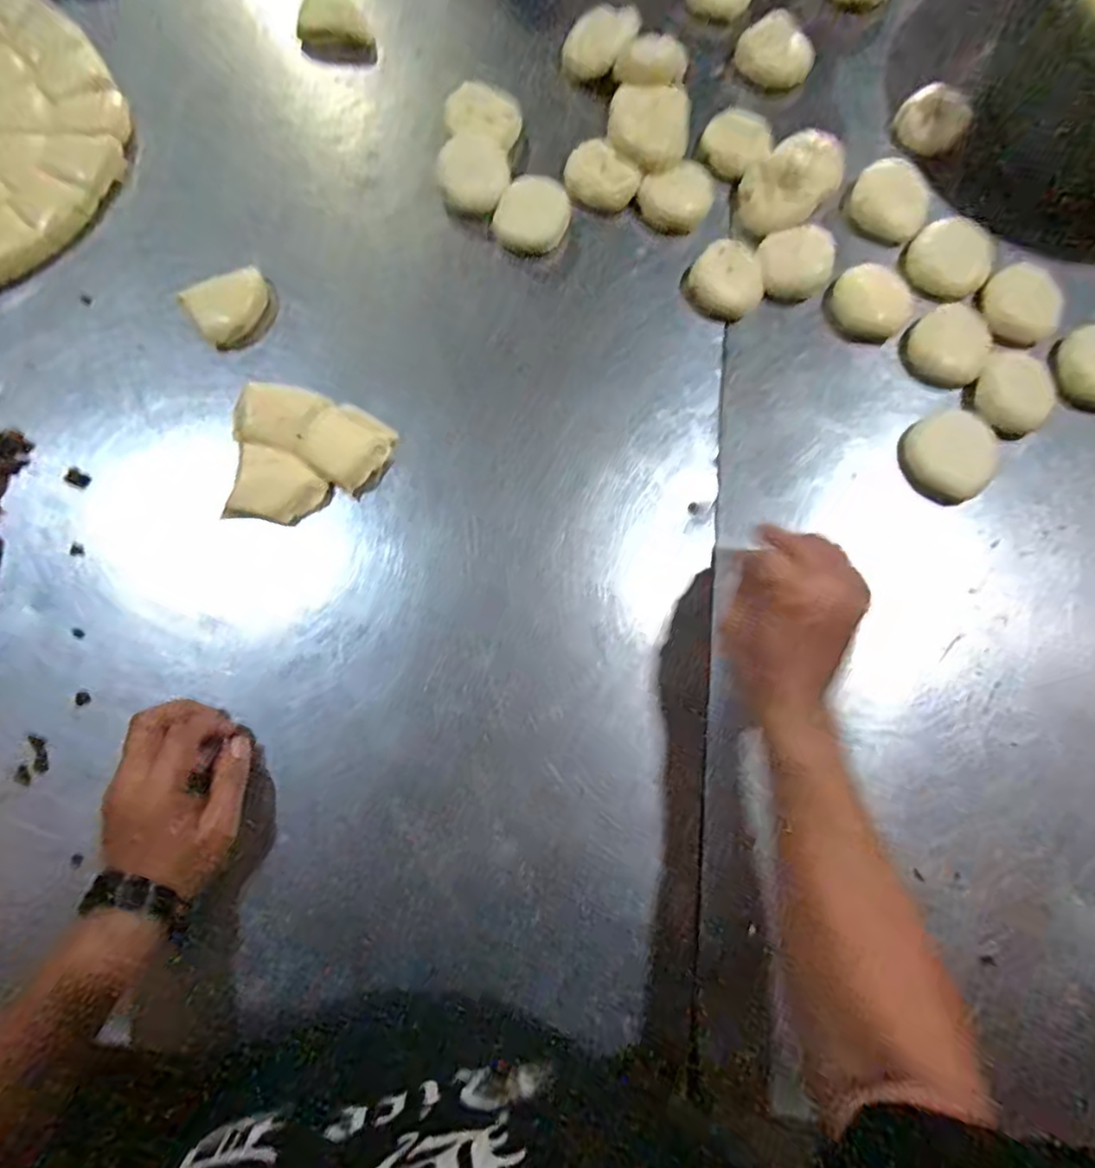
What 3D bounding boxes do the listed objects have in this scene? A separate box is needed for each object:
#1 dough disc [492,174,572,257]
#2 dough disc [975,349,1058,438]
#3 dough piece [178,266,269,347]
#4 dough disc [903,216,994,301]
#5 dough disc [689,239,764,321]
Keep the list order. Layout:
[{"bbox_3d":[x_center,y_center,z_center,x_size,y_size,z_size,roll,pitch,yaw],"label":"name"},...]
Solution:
[{"bbox_3d":[-0.011,-0.303,0.539,0.054,0.015,0.067,28,79,5],"label":"dough disc"},{"bbox_3d":[0.368,-0.150,0.518,0.058,0.016,0.064,35,80,6],"label":"dough disc"},{"bbox_3d":[-0.252,-0.223,0.521,0.063,0.012,0.051,-36,81,-8],"label":"dough piece"},{"bbox_3d":[0.334,-0.269,0.541,0.054,0.030,0.062,-44,82,-9],"label":"dough disc"},{"bbox_3d":[0.147,-0.247,0.534,0.058,0.019,0.054,0,78,-1],"label":"dough disc"}]

